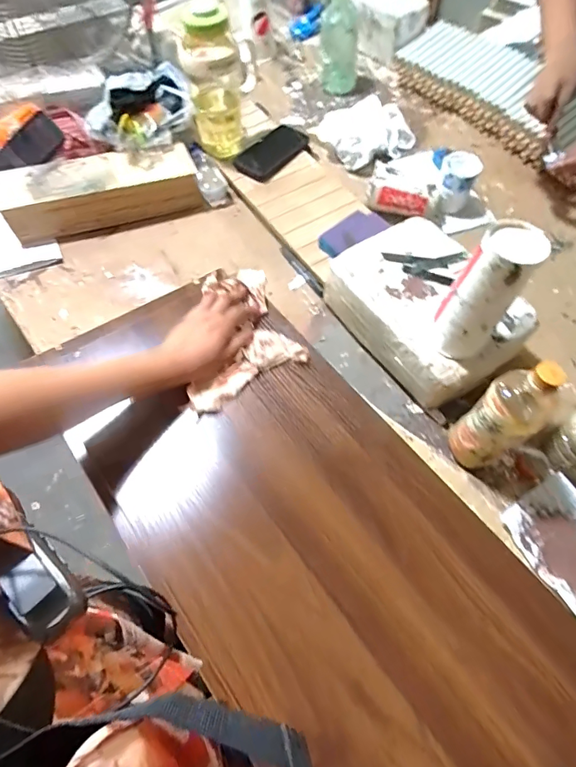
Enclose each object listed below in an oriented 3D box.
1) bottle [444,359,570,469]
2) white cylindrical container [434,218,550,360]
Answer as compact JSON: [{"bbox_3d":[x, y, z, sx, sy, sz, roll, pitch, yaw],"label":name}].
[{"bbox_3d":[0.268,0.042,0.529,0.068,0.181,0.074,-29,67,-15],"label":"bottle"},{"bbox_3d":[0.243,-0.110,0.523,0.067,0.173,0.072,0,63,-1],"label":"white cylindrical container"}]

